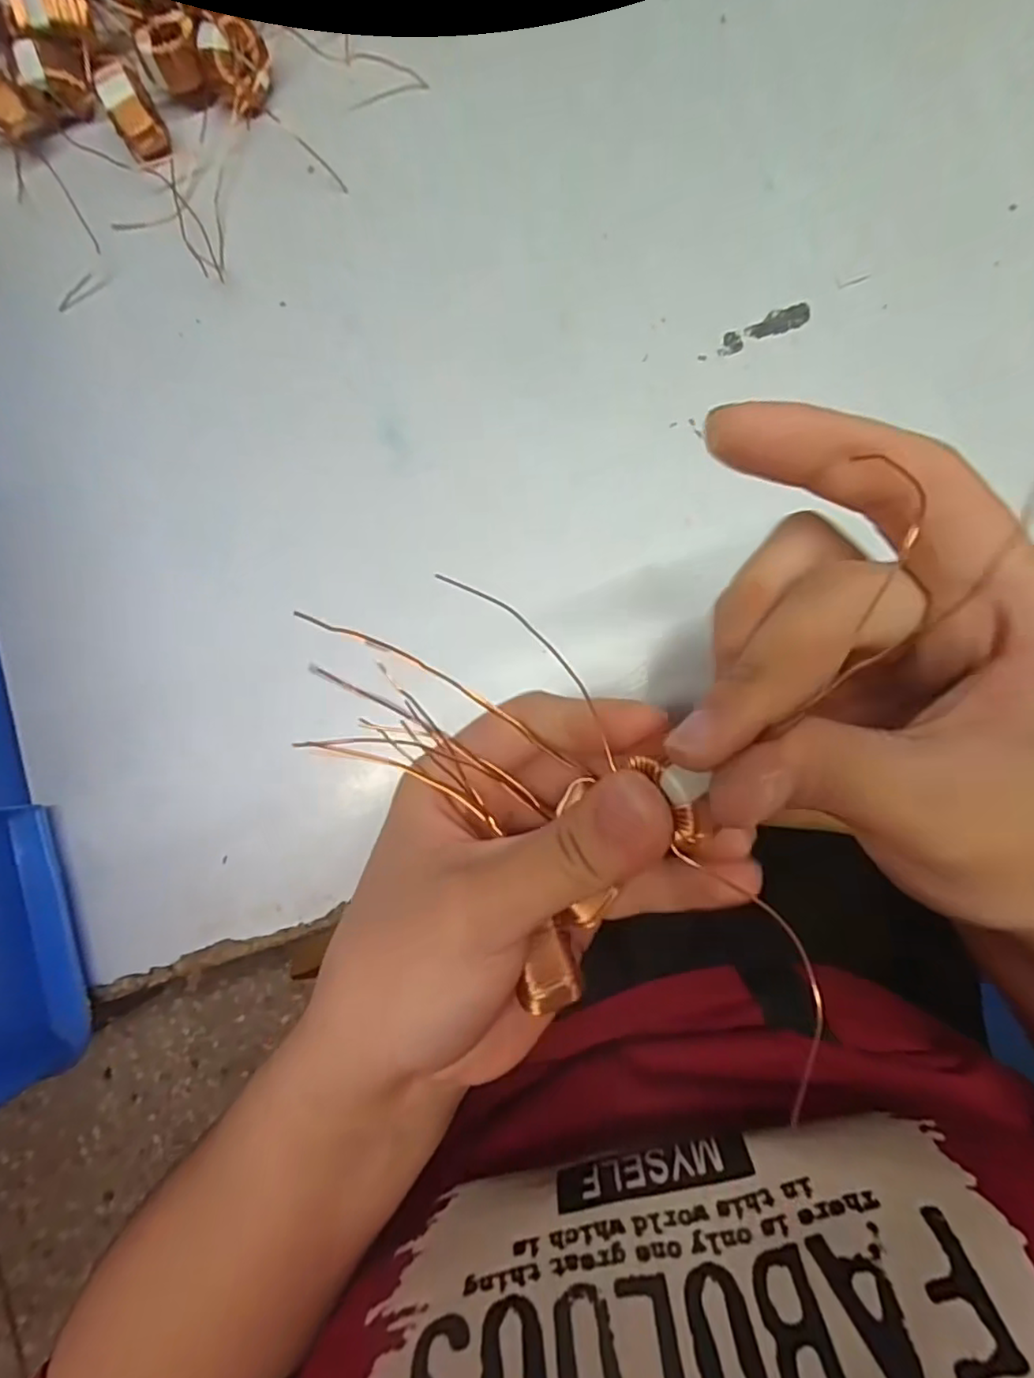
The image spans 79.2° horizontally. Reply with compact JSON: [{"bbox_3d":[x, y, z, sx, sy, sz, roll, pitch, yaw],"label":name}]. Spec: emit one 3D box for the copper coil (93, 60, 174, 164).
[{"bbox_3d":[-0.143,-0.213,0.231,0.016,0.020,0.021,-33,85,3],"label":"copper coil"}]

